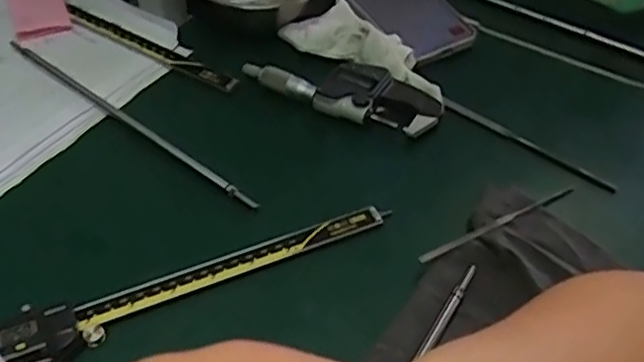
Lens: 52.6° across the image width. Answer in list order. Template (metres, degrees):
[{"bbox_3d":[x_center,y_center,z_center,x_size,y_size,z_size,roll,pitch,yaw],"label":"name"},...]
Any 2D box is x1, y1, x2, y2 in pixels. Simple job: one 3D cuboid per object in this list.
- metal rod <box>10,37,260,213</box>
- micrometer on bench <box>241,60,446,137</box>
[{"bbox_3d":[-0.151,-0.049,0.497,0.268,0.008,0.010,30,53,23],"label":"metal rod"},{"bbox_3d":[0.016,-0.074,0.515,0.155,0.021,0.051,16,49,12],"label":"micrometer on bench"}]

